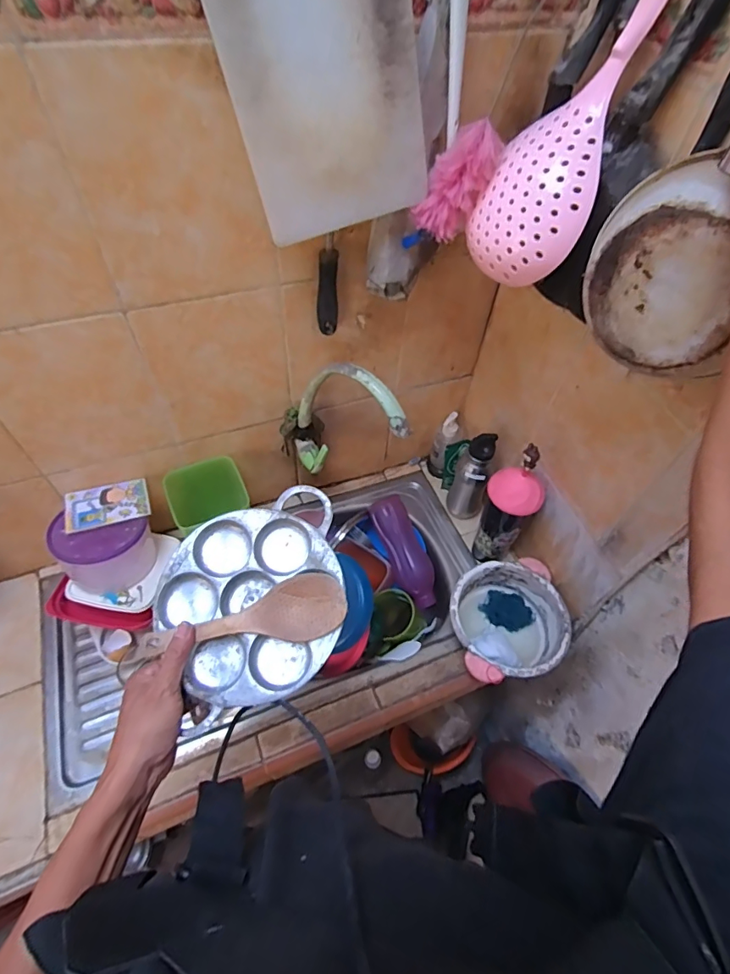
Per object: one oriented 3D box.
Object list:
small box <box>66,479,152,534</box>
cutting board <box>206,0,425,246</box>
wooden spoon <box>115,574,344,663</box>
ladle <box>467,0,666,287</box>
[{"bbox_3d":[-0.415,0.029,0.768,0.120,0.008,0.088,-15,48,-21],"label":"small box"},{"bbox_3d":[-0.036,-0.405,0.454,0.192,0.282,0.012,-18,44,-8],"label":"cutting board"},{"bbox_3d":[-0.125,0.134,0.468,0.212,0.020,0.061,-12,55,-4],"label":"wooden spoon"},{"bbox_3d":[0.216,-0.374,0.473,0.119,0.336,0.047,42,34,24],"label":"ladle"}]

